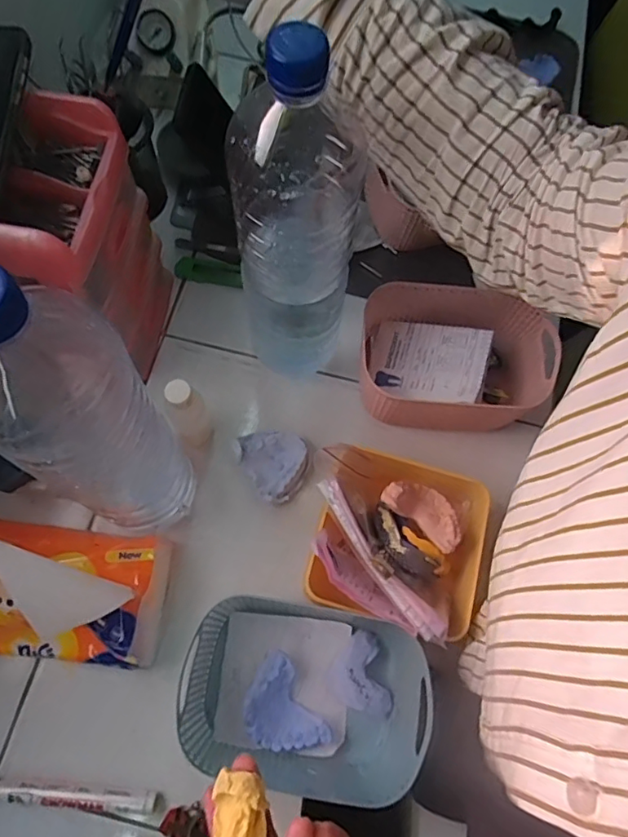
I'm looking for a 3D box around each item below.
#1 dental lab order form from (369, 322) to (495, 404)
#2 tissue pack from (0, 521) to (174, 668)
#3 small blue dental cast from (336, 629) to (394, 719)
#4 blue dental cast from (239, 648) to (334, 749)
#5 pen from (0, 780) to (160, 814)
[{"bbox_3d":[0.104,-0.054,0.520,0.111,0.008,0.081,10,69,27],"label":"dental lab order form"},{"bbox_3d":[-0.206,0.127,0.407,0.170,0.124,0.101,8,71,-2],"label":"tissue pack"},{"bbox_3d":[0.039,0.209,0.444,0.042,0.026,0.065,-11,72,-8],"label":"small blue dental cast"},{"bbox_3d":[-0.027,0.230,0.431,0.053,0.022,0.075,-31,76,-14],"label":"blue dental cast"},{"bbox_3d":[-0.192,0.284,0.413,0.147,0.010,0.012,7,71,-2],"label":"pen"}]

